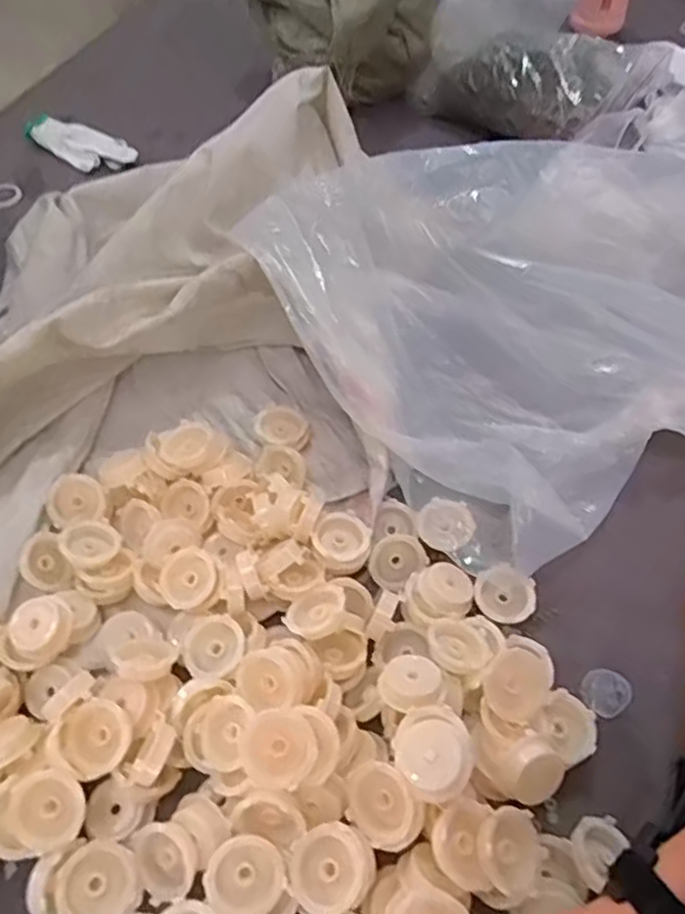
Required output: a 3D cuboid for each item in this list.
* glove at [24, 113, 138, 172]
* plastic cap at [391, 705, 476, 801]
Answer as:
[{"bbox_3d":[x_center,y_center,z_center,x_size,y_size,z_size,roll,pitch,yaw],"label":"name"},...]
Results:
[{"bbox_3d":[-0.424,-0.506,1.070,0.206,0.025,0.074,30,61,20],"label":"glove"},{"bbox_3d":[0.066,0.213,0.480,0.056,0.024,0.063,-9,56,-4],"label":"plastic cap"}]

